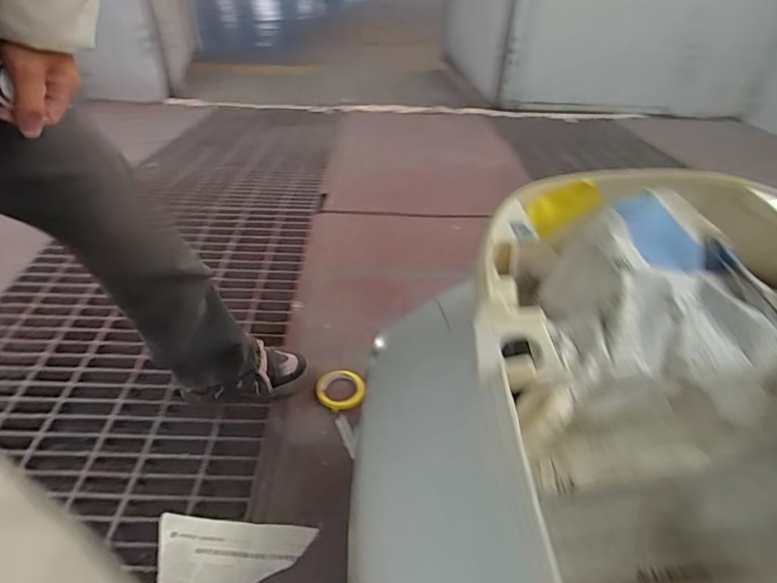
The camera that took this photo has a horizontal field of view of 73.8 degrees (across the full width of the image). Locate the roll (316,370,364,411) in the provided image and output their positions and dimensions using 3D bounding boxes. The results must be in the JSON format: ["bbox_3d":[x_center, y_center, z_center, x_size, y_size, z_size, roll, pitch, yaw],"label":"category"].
[{"bbox_3d":[-0.100,0.203,1.072,0.101,0.014,0.102,2,40,-2],"label":"roll"}]

